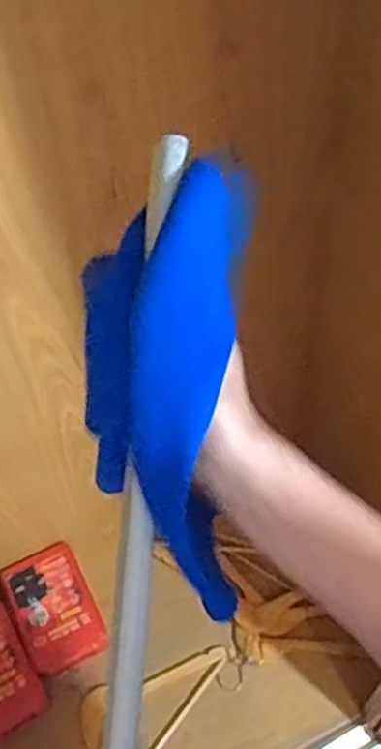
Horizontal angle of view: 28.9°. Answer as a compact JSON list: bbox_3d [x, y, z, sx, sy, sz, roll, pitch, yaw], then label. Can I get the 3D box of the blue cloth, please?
[{"bbox_3d":[-0.017,-0.001,0.397,0.087,0.045,0.229,3,83,6],"label":"blue cloth"}]

